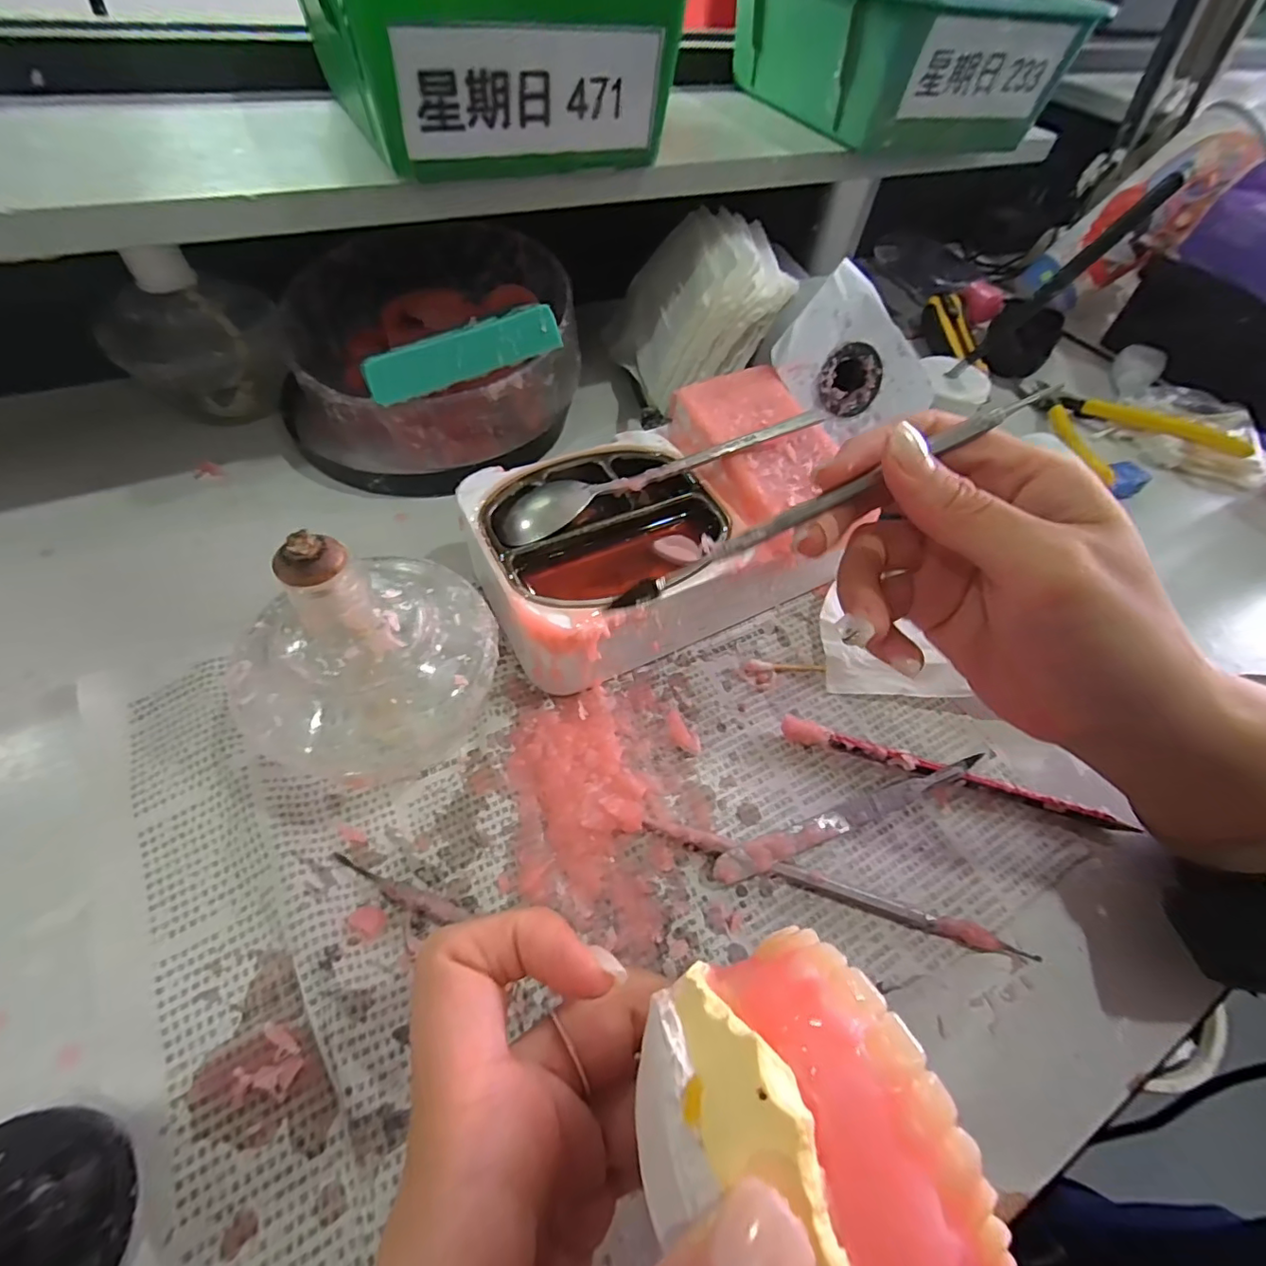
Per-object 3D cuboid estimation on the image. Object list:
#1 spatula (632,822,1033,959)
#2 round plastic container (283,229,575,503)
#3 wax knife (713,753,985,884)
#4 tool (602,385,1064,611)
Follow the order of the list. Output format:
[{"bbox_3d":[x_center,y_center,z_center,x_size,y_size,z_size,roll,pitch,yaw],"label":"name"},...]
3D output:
[{"bbox_3d":[0.080,0.101,0.213,0.155,0.007,0.010,16,56,5],"label":"spatula"},{"bbox_3d":[-0.135,-0.195,0.354,0.187,0.079,0.192,-16,59,-16],"label":"round plastic container"},{"bbox_3d":[0.094,0.077,0.227,0.130,0.005,0.011,-15,71,-16],"label":"wax knife"},{"bbox_3d":[0.063,-0.043,0.185,0.158,0.006,0.006,-26,55,9],"label":"tool"}]

